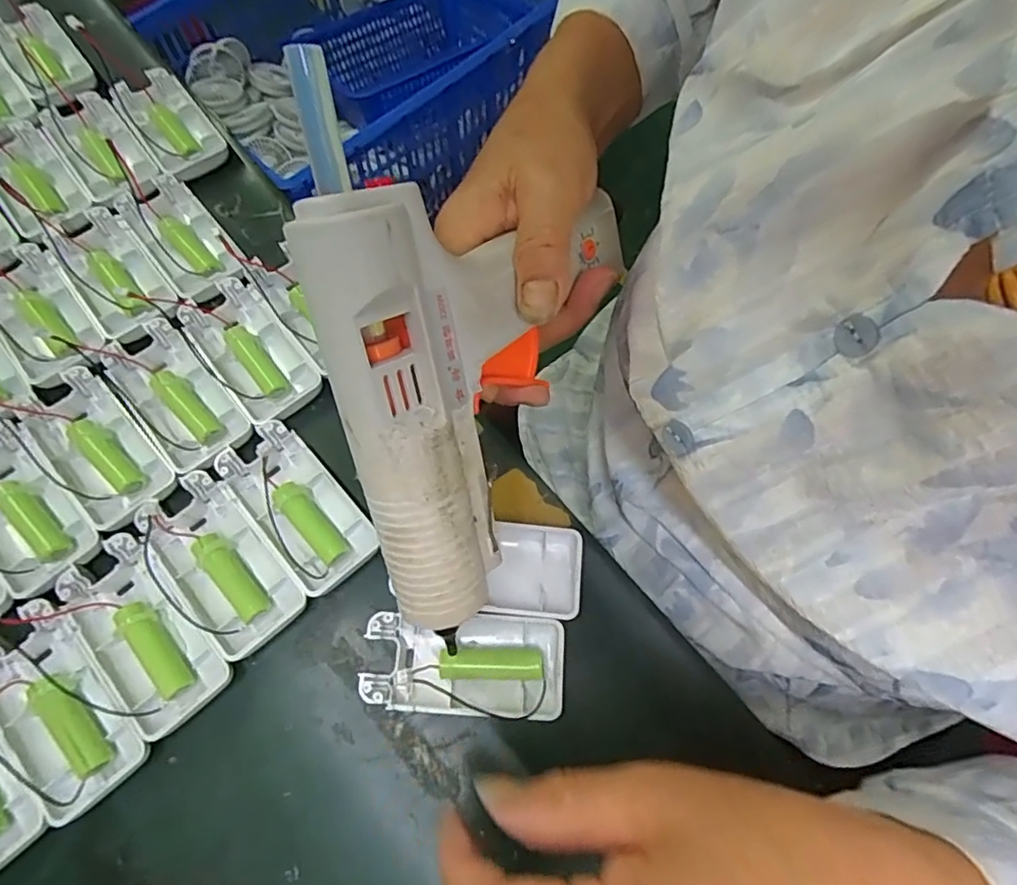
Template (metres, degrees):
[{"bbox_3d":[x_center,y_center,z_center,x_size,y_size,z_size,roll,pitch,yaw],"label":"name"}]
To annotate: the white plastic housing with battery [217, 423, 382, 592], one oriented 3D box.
[{"bbox_3d":[-0.110,0.033,0.307,0.043,0.018,0.092,-40,75,-15],"label":"white plastic housing with battery"}]

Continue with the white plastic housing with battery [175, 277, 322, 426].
[{"bbox_3d":[-0.148,-0.052,0.333,0.044,0.019,0.090,-37,74,-14],"label":"white plastic housing with battery"}]

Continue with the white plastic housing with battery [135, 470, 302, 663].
[{"bbox_3d":[-0.145,0.060,0.293,0.046,0.016,0.092,-39,75,-15],"label":"white plastic housing with battery"}]

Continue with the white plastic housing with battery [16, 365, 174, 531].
[{"bbox_3d":[-0.218,0.003,0.310,0.044,0.017,0.086,-41,75,-15],"label":"white plastic housing with battery"}]

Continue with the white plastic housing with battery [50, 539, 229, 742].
[{"bbox_3d":[-0.174,0.090,0.280,0.044,0.015,0.092,-39,75,-15],"label":"white plastic housing with battery"}]

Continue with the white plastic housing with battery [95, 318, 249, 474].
[{"bbox_3d":[-0.186,-0.026,0.325,0.044,0.021,0.090,-39,75,-15],"label":"white plastic housing with battery"}]

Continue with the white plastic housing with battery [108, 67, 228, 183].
[{"bbox_3d":[-0.227,-0.213,0.391,0.044,0.022,0.088,-36,74,-14],"label":"white plastic housing with battery"}]

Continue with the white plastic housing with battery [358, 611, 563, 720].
[{"bbox_3d":[-0.021,0.108,0.283,0.093,0.015,0.044,3,69,0],"label":"white plastic housing with battery"}]

